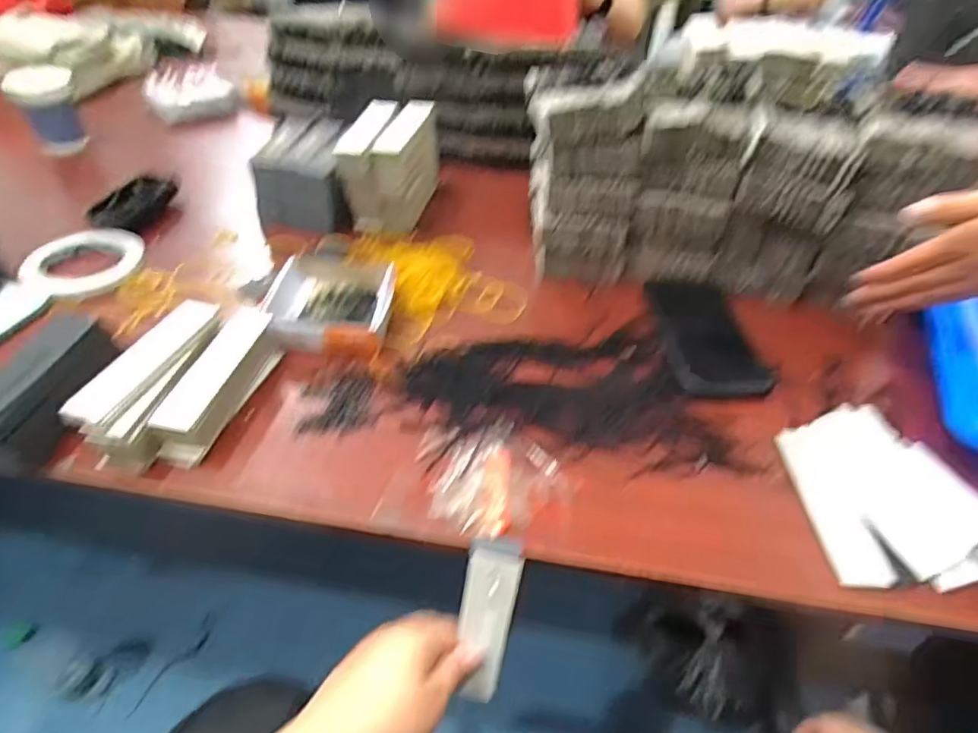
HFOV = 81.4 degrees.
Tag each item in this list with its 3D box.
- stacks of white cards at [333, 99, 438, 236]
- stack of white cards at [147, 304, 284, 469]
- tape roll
[{"bbox_3d":[-0.116,-0.234,0.665,0.077,0.098,0.146,10,44,5],"label":"stacks of white cards"},{"bbox_3d":[-0.213,0.012,0.446,0.041,0.043,0.132,13,44,8],"label":"stack of white cards"},{"bbox_3d":[-0.399,-0.107,0.567,0.107,0.011,0.108,20,45,15],"label":"tape roll"}]

